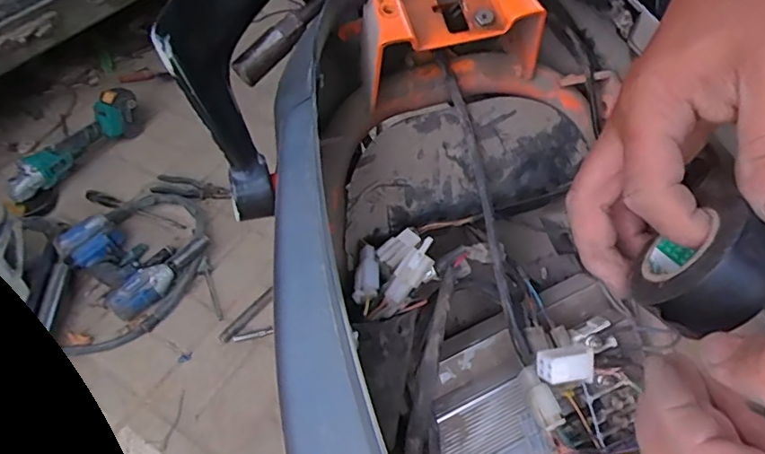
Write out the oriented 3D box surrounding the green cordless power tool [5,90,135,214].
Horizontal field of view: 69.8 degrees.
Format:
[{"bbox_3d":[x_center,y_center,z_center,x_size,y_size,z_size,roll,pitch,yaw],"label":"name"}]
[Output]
[{"bbox_3d":[-0.723,-0.186,1.300,0.097,0.097,0.393,20,54,19],"label":"green cordless power tool"}]

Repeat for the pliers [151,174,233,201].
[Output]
[{"bbox_3d":[-0.447,-0.085,1.282,0.180,0.020,0.068,8,51,9],"label":"pliers"}]

